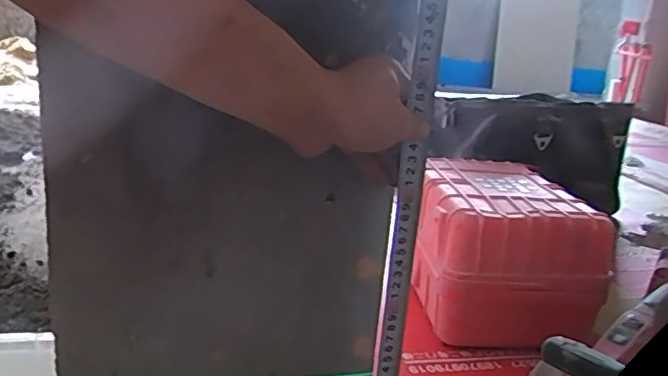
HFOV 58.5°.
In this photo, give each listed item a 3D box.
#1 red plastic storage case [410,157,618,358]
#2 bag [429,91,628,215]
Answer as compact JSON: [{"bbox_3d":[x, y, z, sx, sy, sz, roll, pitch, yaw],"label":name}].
[{"bbox_3d":[0.250,0.097,0.932,0.222,0.203,0.284,4,17,-4],"label":"red plastic storage case"},{"bbox_3d":[0.446,-0.082,1.303,0.466,0.219,0.115,0,17,-17],"label":"bag"}]

